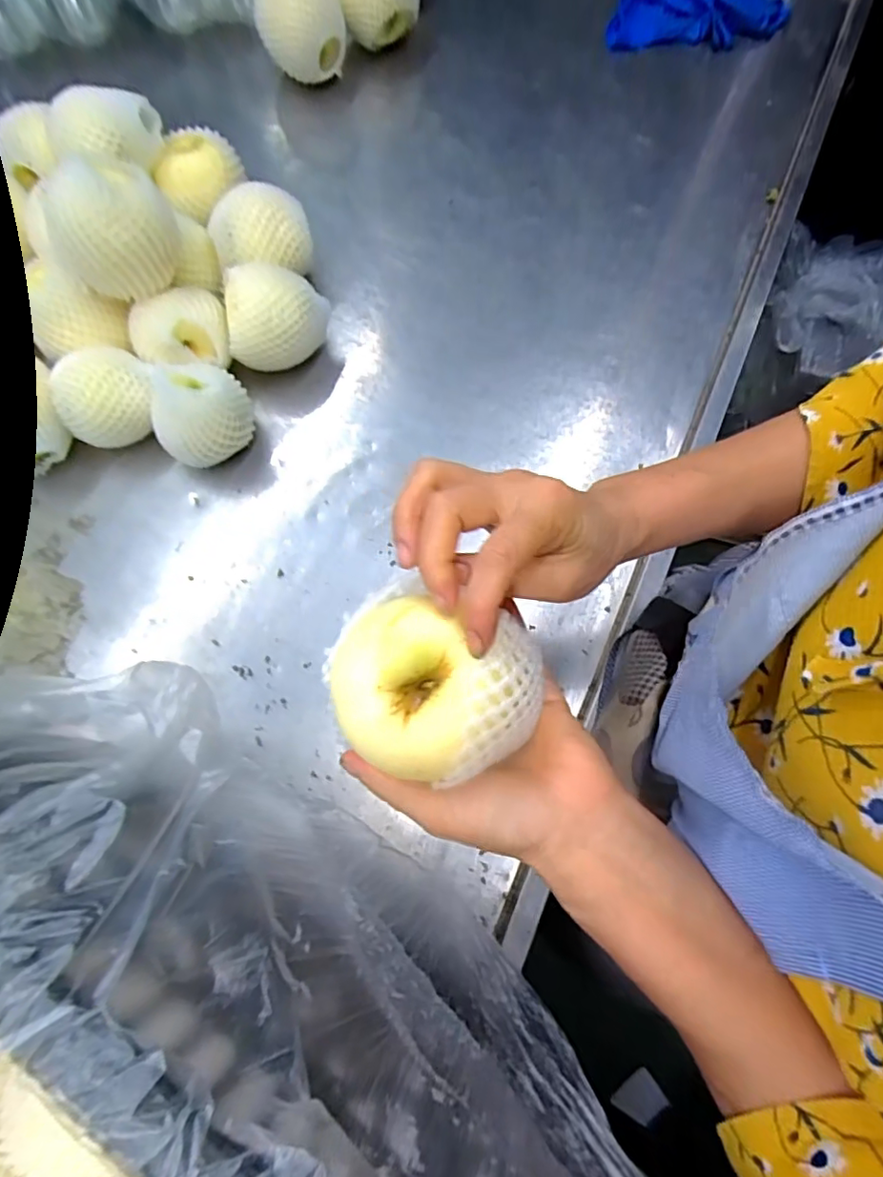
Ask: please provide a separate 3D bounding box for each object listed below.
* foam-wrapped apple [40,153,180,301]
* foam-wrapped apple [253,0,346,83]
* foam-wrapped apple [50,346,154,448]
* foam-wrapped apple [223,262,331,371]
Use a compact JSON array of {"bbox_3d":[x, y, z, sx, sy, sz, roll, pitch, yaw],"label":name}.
[{"bbox_3d":[-0.281,-0.308,0.482,0.098,0.104,0.081,-30,74,-8],"label":"foam-wrapped apple"},{"bbox_3d":[-0.175,-0.692,0.699,0.105,0.108,0.083,3,70,2],"label":"foam-wrapped apple"},{"bbox_3d":[-0.301,-0.173,0.519,0.083,0.077,0.078,-14,72,-4],"label":"foam-wrapped apple"},{"bbox_3d":[-0.158,-0.260,0.549,0.093,0.087,0.084,-1,72,1],"label":"foam-wrapped apple"}]

